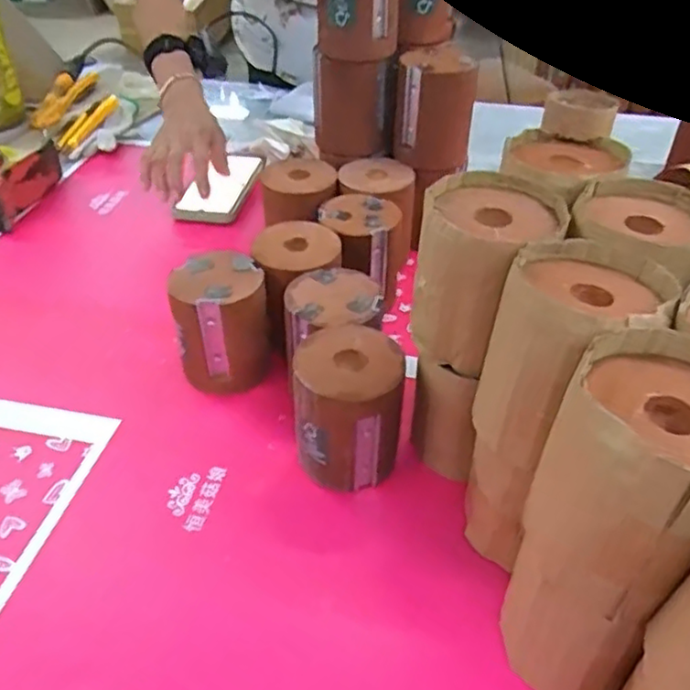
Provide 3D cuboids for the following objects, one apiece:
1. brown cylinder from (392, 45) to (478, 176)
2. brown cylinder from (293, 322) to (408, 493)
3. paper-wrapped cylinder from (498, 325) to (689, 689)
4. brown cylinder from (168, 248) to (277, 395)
[{"bbox_3d":[0.092,-0.240,0.680,0.078,0.107,0.074,6,42,7],"label":"brown cylinder"},{"bbox_3d":[0.004,0.048,0.498,0.077,0.098,0.079,0,41,0],"label":"brown cylinder"},{"bbox_3d":[0.139,0.101,0.345,0.076,0.215,0.085,28,49,28],"label":"paper-wrapped cylinder"},{"bbox_3d":[-0.107,-0.020,0.578,0.078,0.095,0.082,-12,43,-14],"label":"brown cylinder"}]

